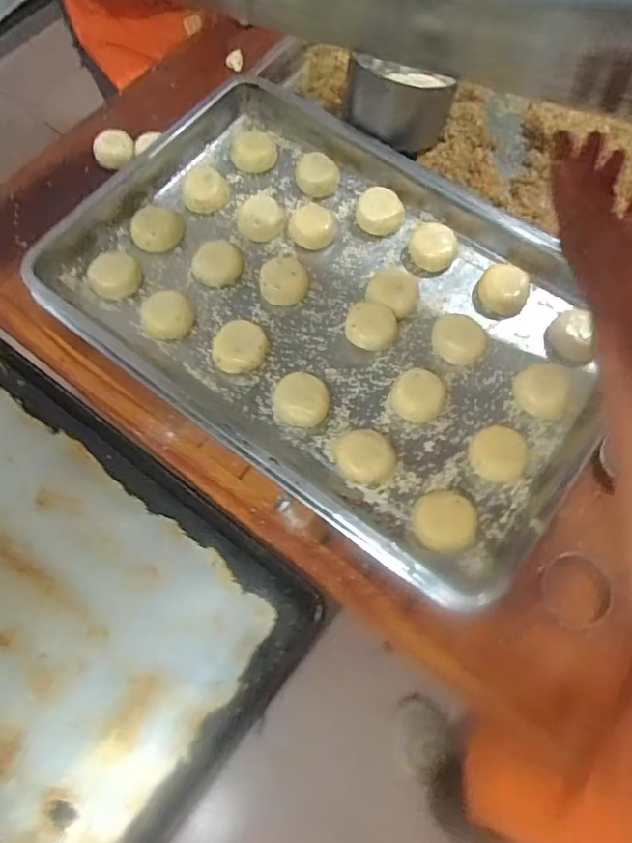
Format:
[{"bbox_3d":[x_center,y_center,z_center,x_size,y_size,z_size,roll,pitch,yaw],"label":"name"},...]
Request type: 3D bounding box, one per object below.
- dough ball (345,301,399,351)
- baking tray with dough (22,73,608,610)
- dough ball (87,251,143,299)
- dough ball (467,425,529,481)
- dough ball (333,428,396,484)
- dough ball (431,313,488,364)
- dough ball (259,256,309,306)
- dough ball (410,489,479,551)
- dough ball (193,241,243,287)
[{"bbox_3d":[0.061,-0.105,0.616,0.055,0.022,0.047,6,67,3],"label":"dough ball"},{"bbox_3d":[0.018,-0.133,0.625,0.606,0.051,0.407,35,71,14],"label":"baking tray with dough"},{"bbox_3d":[-0.229,-0.165,0.643,0.058,0.030,0.044,-31,70,-12],"label":"dough ball"},{"bbox_3d":[0.180,0.033,0.561,0.051,0.025,0.053,0,66,0],"label":"dough ball"},{"bbox_3d":[0.048,0.033,0.556,0.058,0.027,0.052,12,67,6],"label":"dough ball"},{"bbox_3d":[0.156,-0.089,0.616,0.057,0.027,0.044,20,68,9],"label":"dough ball"},{"bbox_3d":[-0.036,-0.159,0.639,0.054,0.024,0.047,4,66,2],"label":"dough ball"},{"bbox_3d":[0.119,0.094,0.527,0.054,0.029,0.057,0,66,0],"label":"dough ball"},{"bbox_3d":[-0.115,-0.187,0.651,0.057,0.023,0.058,0,66,0],"label":"dough ball"}]

